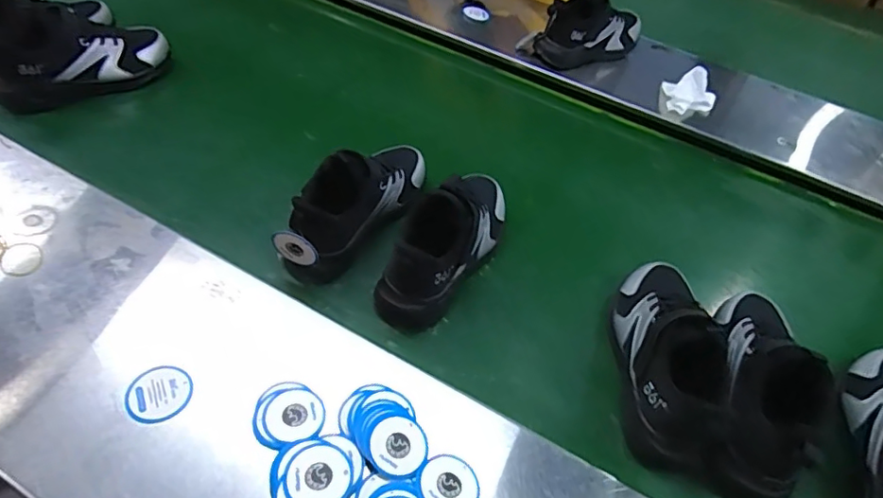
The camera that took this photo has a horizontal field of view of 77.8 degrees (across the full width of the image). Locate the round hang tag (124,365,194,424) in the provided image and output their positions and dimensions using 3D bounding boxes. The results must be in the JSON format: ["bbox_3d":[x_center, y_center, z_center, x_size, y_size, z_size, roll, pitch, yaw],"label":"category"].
[{"bbox_3d":[-0.227,0.117,0.442,0.047,0.004,0.046,8,51,-10],"label":"round hang tag"}]

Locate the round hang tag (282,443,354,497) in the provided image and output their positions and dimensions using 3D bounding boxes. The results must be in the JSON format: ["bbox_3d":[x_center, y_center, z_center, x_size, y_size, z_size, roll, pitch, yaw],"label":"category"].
[{"bbox_3d":[-0.090,0.167,0.401,0.049,0.006,0.048,8,47,-9],"label":"round hang tag"}]

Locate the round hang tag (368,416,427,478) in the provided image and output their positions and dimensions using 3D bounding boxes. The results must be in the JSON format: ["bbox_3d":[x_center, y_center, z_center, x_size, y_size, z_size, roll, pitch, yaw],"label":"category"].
[{"bbox_3d":[-0.034,0.155,0.432,0.046,0.004,0.045,8,52,-11],"label":"round hang tag"}]

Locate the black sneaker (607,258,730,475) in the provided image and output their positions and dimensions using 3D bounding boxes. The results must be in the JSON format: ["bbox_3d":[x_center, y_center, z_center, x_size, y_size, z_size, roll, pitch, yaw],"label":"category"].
[{"bbox_3d":[0.209,0.084,0.508,0.071,0.120,0.203,9,52,1],"label":"black sneaker"}]

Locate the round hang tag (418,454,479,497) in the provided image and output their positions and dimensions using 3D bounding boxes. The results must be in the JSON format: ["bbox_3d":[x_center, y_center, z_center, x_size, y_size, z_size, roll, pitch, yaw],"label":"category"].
[{"bbox_3d":[0.005,0.182,0.418,0.045,0.009,0.046,3,52,-3],"label":"round hang tag"}]

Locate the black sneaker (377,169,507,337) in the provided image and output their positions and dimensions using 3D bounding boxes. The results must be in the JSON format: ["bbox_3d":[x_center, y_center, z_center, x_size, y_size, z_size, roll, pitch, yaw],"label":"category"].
[{"bbox_3d":[0.011,-0.017,0.578,0.074,0.107,0.214,30,55,17],"label":"black sneaker"}]

